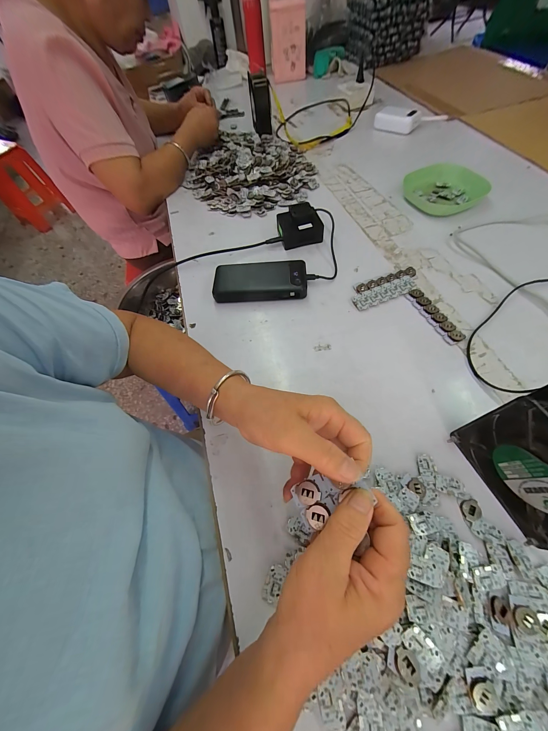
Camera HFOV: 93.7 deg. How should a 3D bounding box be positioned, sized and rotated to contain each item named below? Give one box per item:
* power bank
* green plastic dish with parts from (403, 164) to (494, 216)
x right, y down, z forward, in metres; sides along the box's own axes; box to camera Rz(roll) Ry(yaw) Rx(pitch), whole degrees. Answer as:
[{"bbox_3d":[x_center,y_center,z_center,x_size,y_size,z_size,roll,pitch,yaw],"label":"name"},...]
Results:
[{"bbox_3d":[-0.022,-0.145,0.440,0.152,0.026,0.073,1,60,5],"label":"power bank"},{"bbox_3d":[0.355,-0.366,0.531,0.133,0.036,0.133,-2,60,3],"label":"green plastic dish with parts"}]

